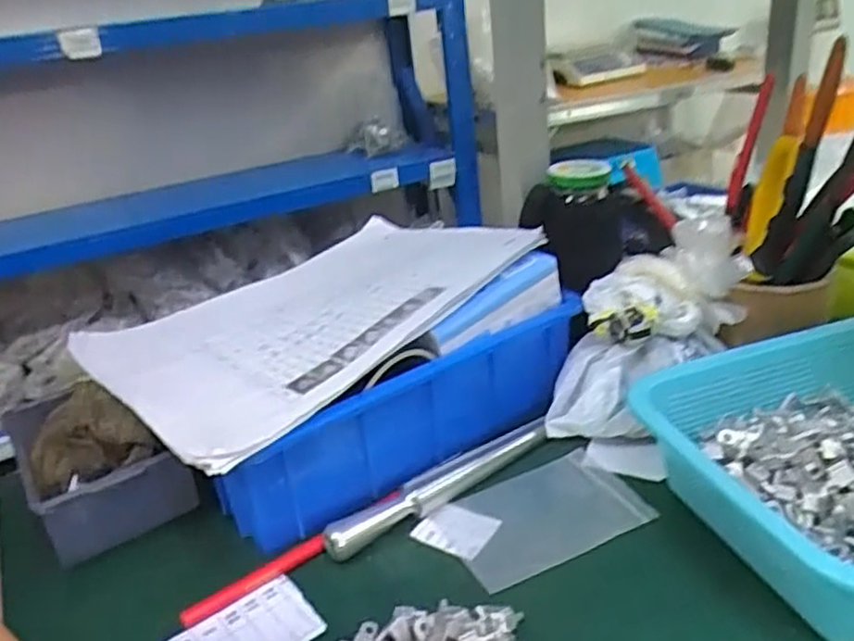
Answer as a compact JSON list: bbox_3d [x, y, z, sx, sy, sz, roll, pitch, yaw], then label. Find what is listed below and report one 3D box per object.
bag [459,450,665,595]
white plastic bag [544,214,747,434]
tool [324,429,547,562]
[{"bbox_3d":[0.073,0.122,0.445,0.121,0.006,0.077,-18,27,-22],"label":"bag"},{"bbox_3d":[0.156,0.011,0.505,0.186,0.076,0.088,-51,31,4],"label":"white plastic bag"},{"bbox_3d":[0.012,0.110,0.461,0.171,0.020,0.015,-20,29,-29],"label":"tool"}]

